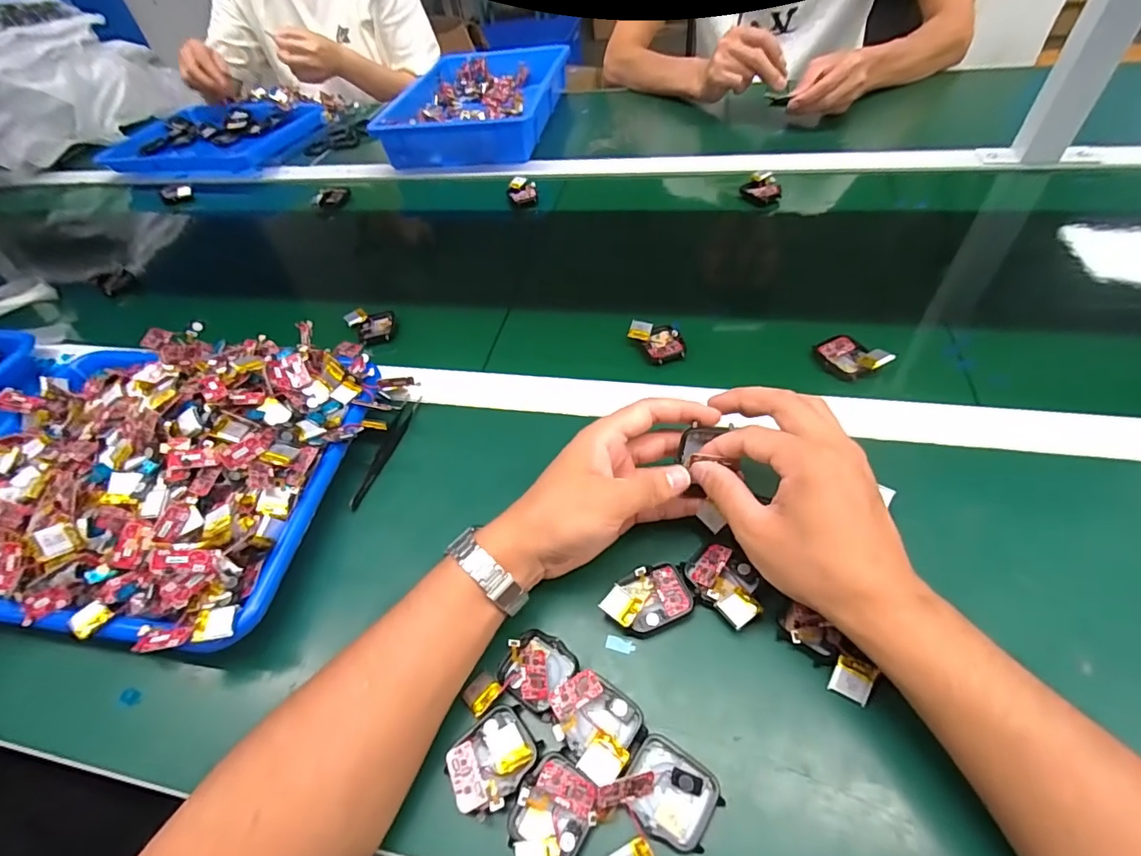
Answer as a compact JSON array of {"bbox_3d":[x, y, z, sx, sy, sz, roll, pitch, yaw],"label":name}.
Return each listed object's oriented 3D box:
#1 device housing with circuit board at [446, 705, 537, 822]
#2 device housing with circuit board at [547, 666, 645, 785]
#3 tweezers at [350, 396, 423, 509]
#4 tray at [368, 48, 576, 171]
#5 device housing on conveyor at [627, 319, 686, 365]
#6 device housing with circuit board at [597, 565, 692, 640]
[{"bbox_3d":[-0.042,0.176,0.273,0.038,0.008,0.048,32,61,23],"label":"device housing with circuit board"},{"bbox_3d":[0.012,0.159,0.276,0.048,0.014,0.045,25,58,25],"label":"device housing with circuit board"},{"bbox_3d":[-0.153,0.017,0.430,0.015,0.007,0.118,5,51,12],"label":"tweezers"},{"bbox_3d":[-0.150,-0.552,0.857,0.245,0.069,0.359,4,51,11],"label":"tray"},{"bbox_3d":[0.078,-0.079,0.463,0.047,0.010,0.046,-7,50,2],"label":"device housing on conveyor"},{"bbox_3d":[0.047,0.108,0.316,0.054,0.013,0.035,-25,52,-13],"label":"device housing with circuit board"}]

